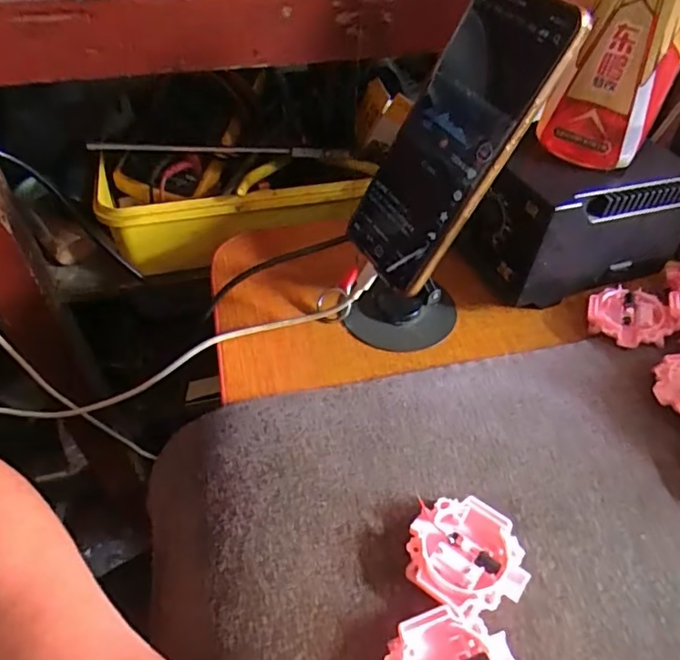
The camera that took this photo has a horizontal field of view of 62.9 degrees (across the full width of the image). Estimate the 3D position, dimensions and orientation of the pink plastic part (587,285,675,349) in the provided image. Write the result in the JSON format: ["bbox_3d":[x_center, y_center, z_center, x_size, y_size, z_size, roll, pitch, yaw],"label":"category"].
[{"bbox_3d":[0.198,-0.009,0.382,0.052,0.012,0.048,27,52,22],"label":"pink plastic part"}]

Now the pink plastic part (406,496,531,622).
[{"bbox_3d":[0.060,0.110,0.267,0.053,0.015,0.052,8,47,5],"label":"pink plastic part"}]

